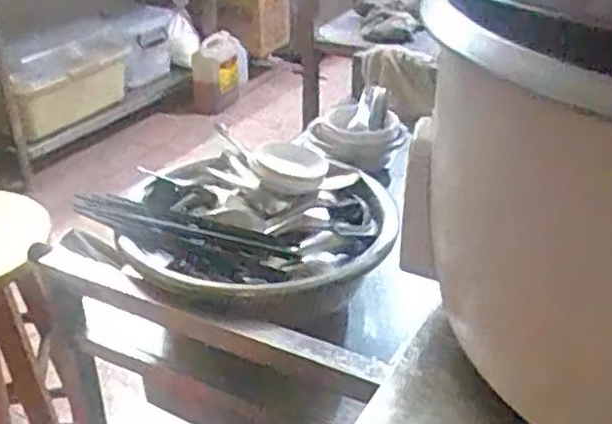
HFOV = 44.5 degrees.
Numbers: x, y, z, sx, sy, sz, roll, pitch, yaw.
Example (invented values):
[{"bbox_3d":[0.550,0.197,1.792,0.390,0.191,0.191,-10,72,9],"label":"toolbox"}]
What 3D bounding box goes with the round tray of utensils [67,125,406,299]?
[{"bbox_3d":[-0.065,-0.010,0.846,0.326,0.058,0.301,21,35,32],"label":"round tray of utensils"}]

